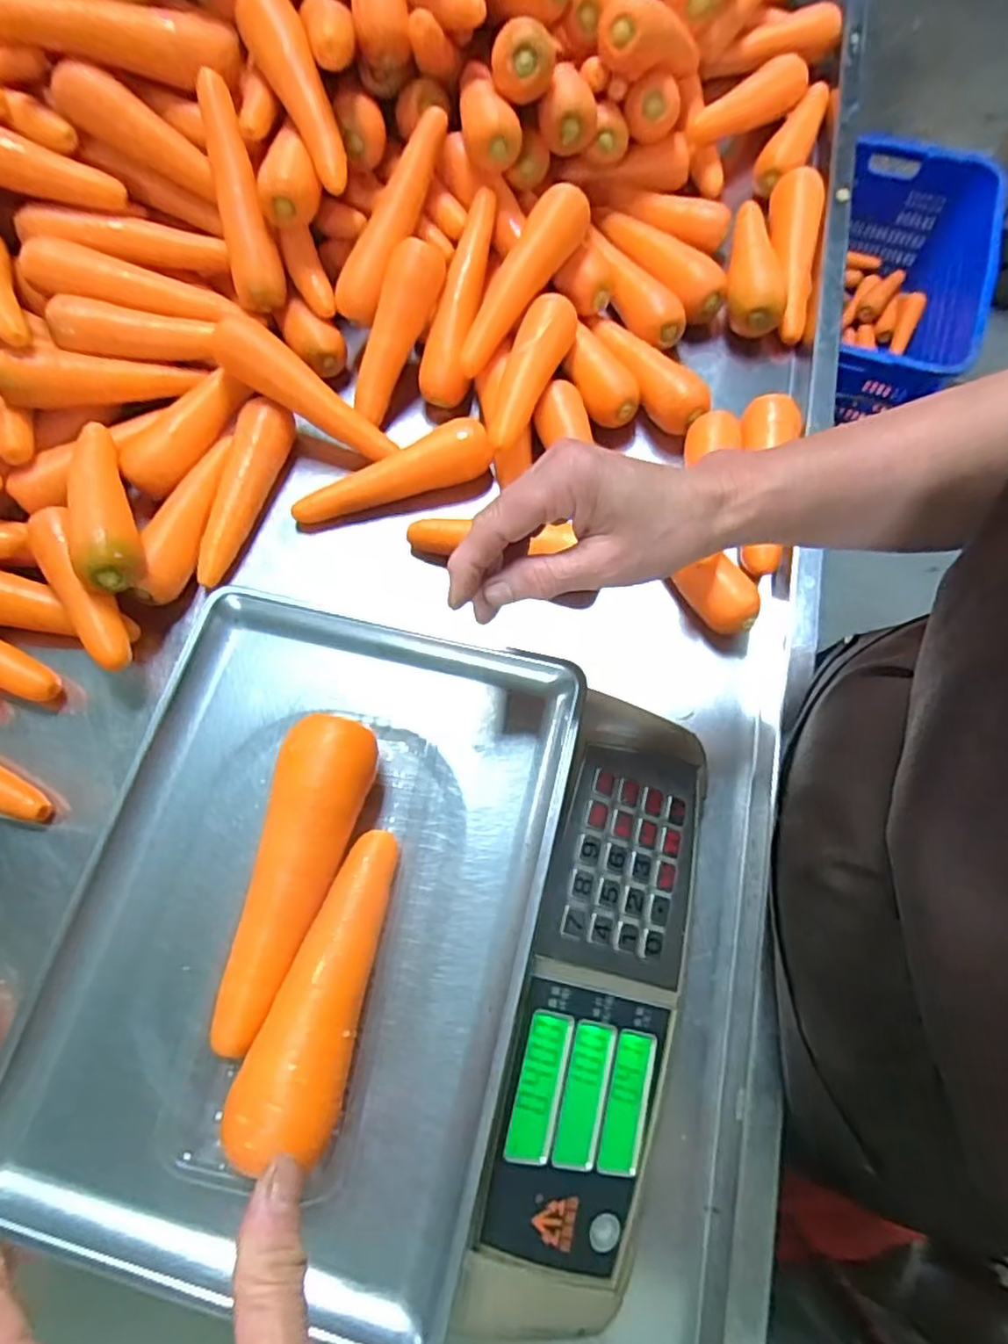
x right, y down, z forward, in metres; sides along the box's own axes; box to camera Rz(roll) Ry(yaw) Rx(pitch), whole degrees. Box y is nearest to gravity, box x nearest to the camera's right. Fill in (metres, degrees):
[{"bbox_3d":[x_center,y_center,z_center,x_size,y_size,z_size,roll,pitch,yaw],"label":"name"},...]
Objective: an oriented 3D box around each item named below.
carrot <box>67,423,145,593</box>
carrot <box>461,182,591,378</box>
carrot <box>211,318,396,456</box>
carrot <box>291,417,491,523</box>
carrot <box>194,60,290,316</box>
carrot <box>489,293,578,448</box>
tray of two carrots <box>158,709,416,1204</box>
[{"bbox_3d":[-0.309,-0.132,0.514,0.044,0.047,0.168,-21,70,-6],"label":"carrot"},{"bbox_3d":[0.008,-0.330,0.569,0.047,0.039,0.170,37,97,14],"label":"carrot"},{"bbox_3d":[-0.163,-0.233,0.562,0.157,0.032,0.039,33,71,-16],"label":"carrot"},{"bbox_3d":[-0.095,-0.167,0.562,0.169,0.040,0.036,-16,70,-4],"label":"carrot"},{"bbox_3d":[-0.226,-0.400,0.571,0.045,0.044,0.168,-11,112,-2],"label":"carrot"},{"bbox_3d":[0.019,-0.245,0.556,0.044,0.041,0.157,20,71,9],"label":"carrot"},{"bbox_3d":[-0.106,0.127,0.341,0.089,0.056,0.222,8,70,5],"label":"tray of two carrots"}]

